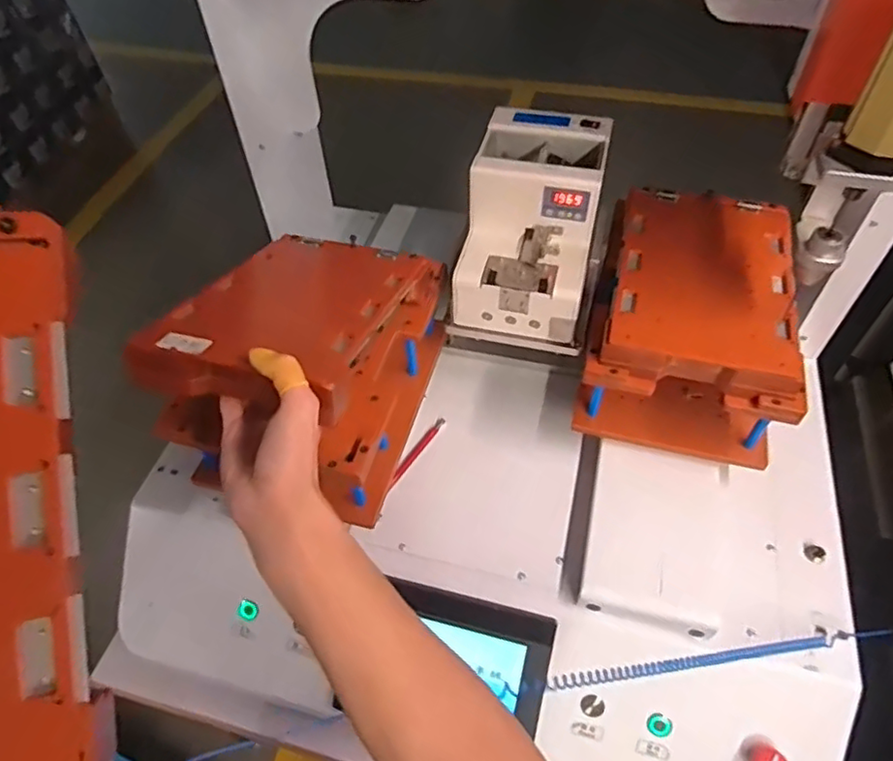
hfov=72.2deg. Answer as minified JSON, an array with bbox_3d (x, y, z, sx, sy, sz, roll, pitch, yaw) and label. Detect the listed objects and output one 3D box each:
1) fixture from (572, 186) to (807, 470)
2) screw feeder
[{"bbox_3d":[0.254,-0.050,0.659,0.180,0.182,0.236,12,53,11],"label":"fixture"},{"bbox_3d":[0.095,-0.161,0.656,0.139,0.155,0.196,11,53,11],"label":"screw feeder"}]

